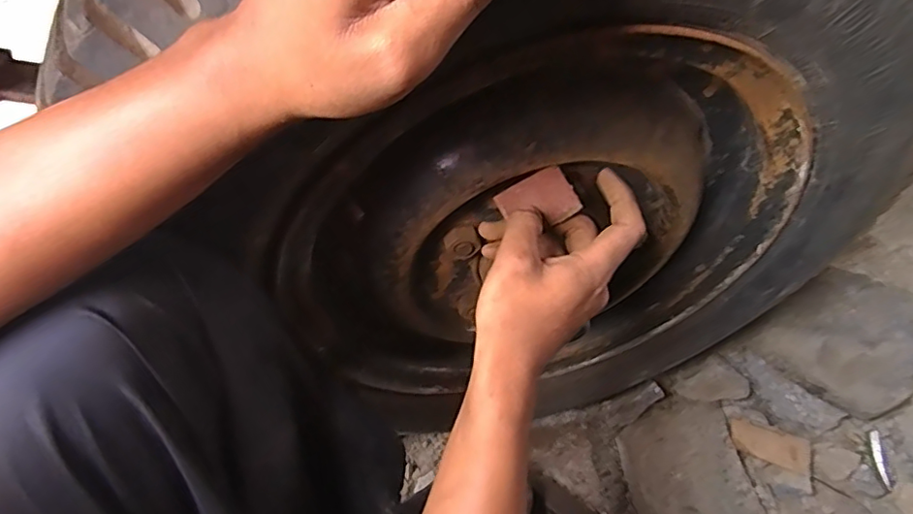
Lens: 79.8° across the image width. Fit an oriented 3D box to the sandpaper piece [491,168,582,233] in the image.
[{"bbox_3d":[0.058,-0.039,0.387,0.051,0.004,0.038,-29,80,0],"label":"sandpaper piece"}]

